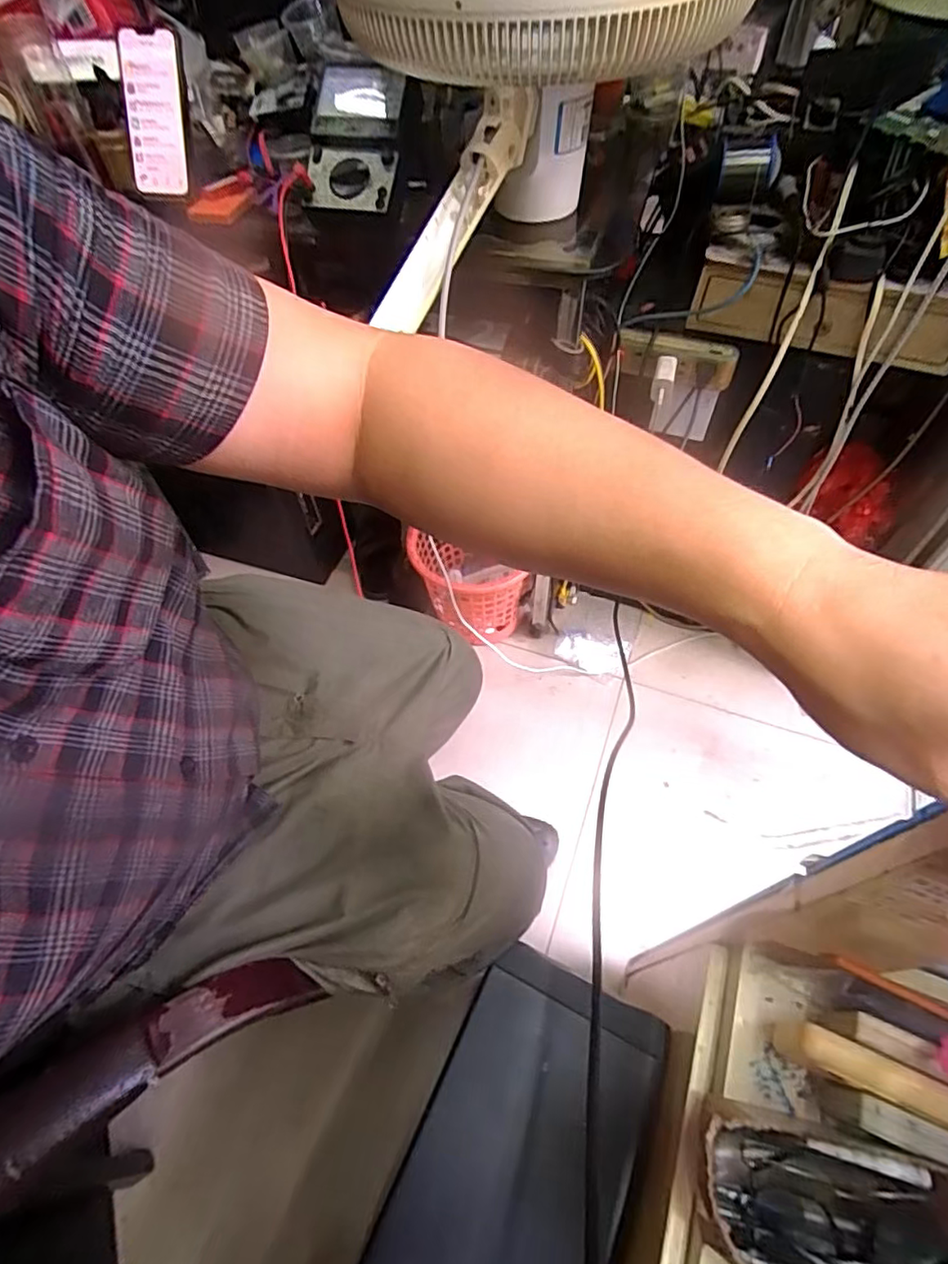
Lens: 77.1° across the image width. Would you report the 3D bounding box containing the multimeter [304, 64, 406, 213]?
[{"bbox_3d":[-0.131,-0.550,0.667,0.106,0.038,0.158,13,93,19],"label":"multimeter"}]

